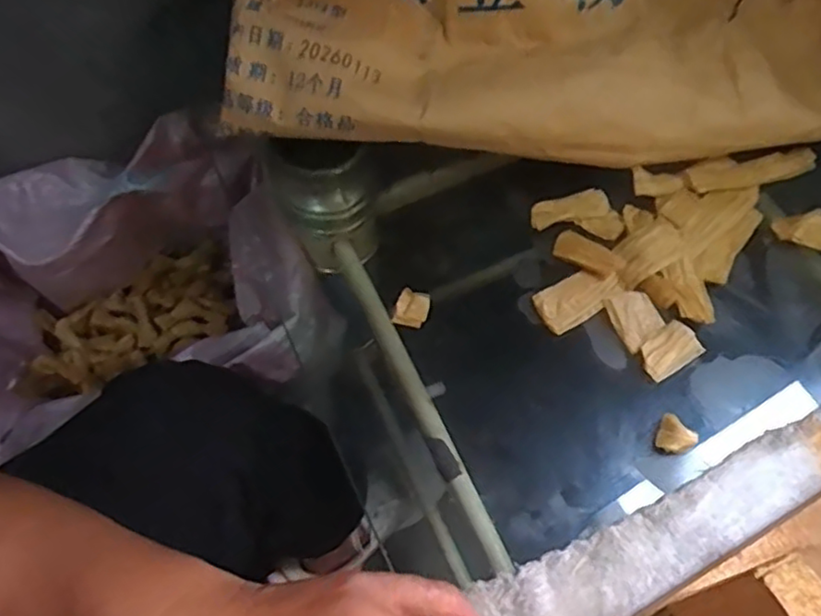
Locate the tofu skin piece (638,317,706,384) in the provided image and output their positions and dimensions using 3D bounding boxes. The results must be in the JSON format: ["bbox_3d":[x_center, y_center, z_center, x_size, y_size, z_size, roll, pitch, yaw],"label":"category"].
[{"bbox_3d":[0.154,0.025,0.395,0.038,0.007,0.024,-30,67,-14],"label":"tofu skin piece"}]

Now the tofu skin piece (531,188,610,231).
[{"bbox_3d":[0.106,-0.067,0.440,0.051,0.004,0.020,-15,64,-7],"label":"tofu skin piece"}]

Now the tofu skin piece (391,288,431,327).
[{"bbox_3d":[0.001,0.000,0.411,0.020,0.011,0.022,11,64,6],"label":"tofu skin piece"}]

